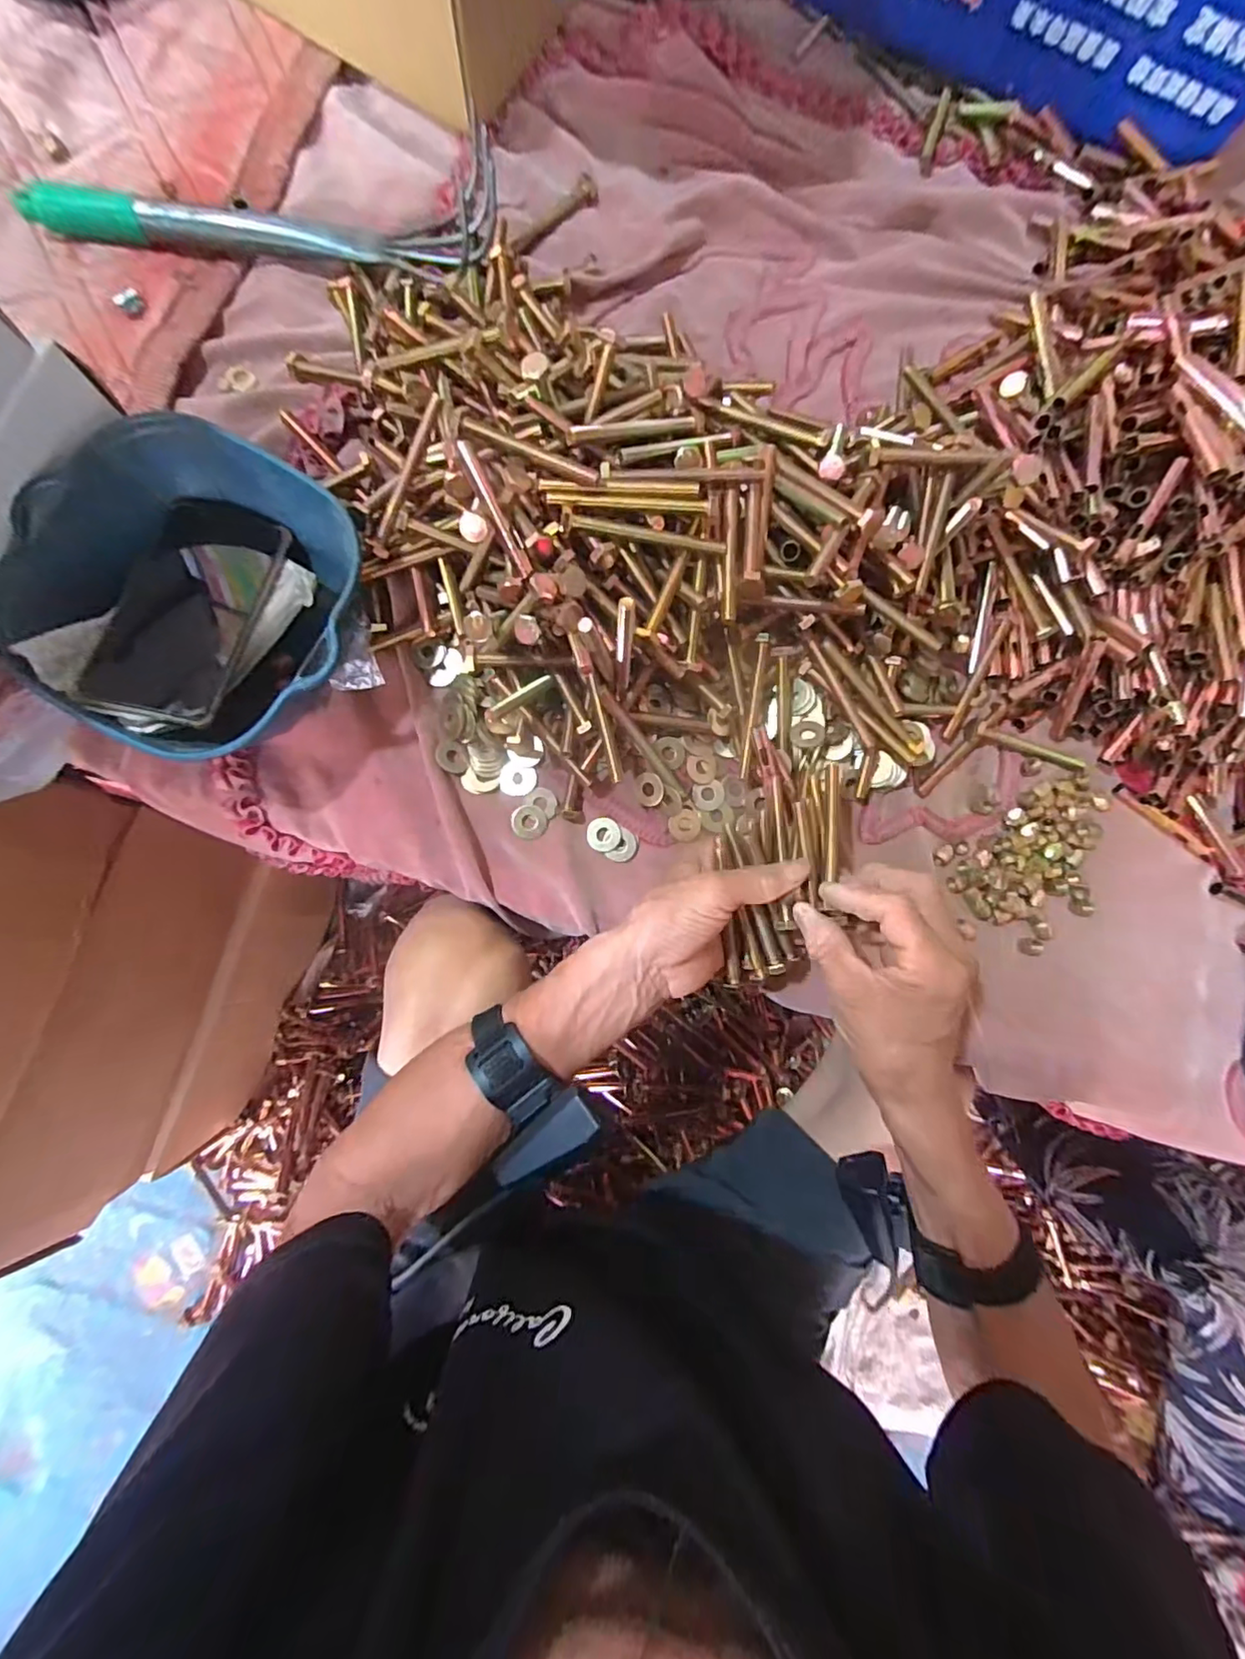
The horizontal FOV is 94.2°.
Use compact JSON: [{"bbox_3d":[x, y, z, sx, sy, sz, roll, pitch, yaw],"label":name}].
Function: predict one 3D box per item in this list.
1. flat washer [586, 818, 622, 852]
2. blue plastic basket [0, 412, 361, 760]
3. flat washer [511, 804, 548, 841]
[{"bbox_3d":[-0.013,0.004,0.425,0.025,0.004,0.024,0,86,-4],"label":"flat washer"},{"bbox_3d":[-0.265,-0.143,0.373,0.197,0.073,0.188,0,86,-4],"label":"blue plastic basket"},{"bbox_3d":[-0.068,-0.005,0.422,0.026,0.004,0.026,0,86,-4],"label":"flat washer"}]

